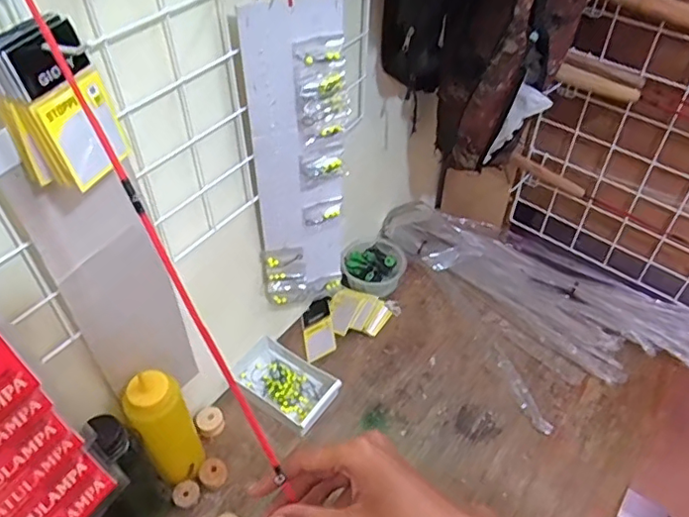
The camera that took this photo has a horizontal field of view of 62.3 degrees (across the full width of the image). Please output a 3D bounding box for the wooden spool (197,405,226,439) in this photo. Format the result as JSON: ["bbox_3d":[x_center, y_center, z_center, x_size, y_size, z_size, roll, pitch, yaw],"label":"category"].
[{"bbox_3d":[-0.177,0.217,0.758,0.033,0.022,0.036,0,46,0],"label":"wooden spool"}]

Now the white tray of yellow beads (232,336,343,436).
[{"bbox_3d":[-0.087,0.171,0.795,0.151,0.028,0.094,28,52,24],"label":"white tray of yellow beads"}]

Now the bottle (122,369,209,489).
[{"bbox_3d":[-0.204,0.196,0.657,0.062,0.200,0.053,-25,51,-22],"label":"bottle"}]

